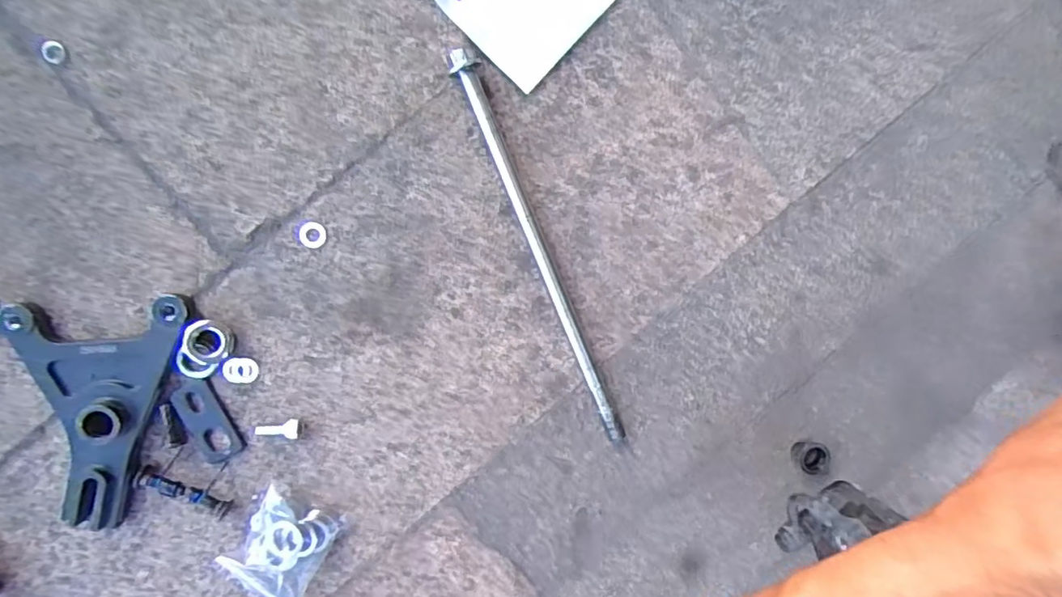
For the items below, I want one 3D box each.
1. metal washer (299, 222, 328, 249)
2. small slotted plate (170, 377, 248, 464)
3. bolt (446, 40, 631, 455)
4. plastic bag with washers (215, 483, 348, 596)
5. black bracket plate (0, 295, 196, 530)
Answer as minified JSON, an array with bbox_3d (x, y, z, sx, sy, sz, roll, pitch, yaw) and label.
[{"bbox_3d":[-0.135,-0.039,0.368,0.016,0.004,0.016,6,100,-21],"label":"metal washer"},{"bbox_3d":[-0.207,0.078,0.380,0.029,0.004,0.057,-21,105,1],"label":"small slotted plate"},{"bbox_3d":[0.007,-0.026,0.381,0.016,0.016,0.266,-23,98,-4],"label":"bolt"},{"bbox_3d":[-0.164,0.166,0.387,0.054,0.018,0.074,30,92,-9],"label":"plastic bag with washers"},{"bbox_3d":[-0.253,0.073,0.361,0.095,0.024,0.141,-3,97,-6],"label":"black bracket plate"}]

